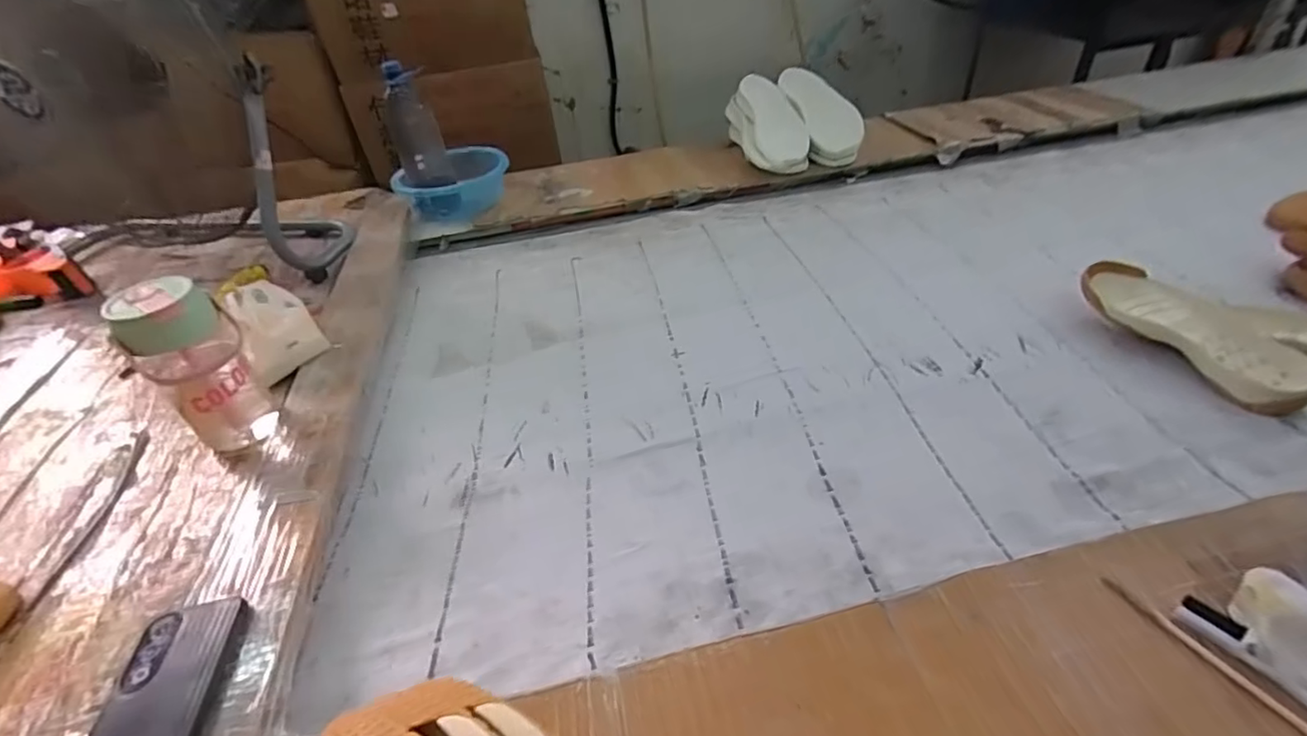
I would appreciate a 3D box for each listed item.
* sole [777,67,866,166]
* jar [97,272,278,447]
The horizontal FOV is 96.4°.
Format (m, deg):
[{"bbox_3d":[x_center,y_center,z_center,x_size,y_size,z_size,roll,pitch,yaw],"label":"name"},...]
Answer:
[{"bbox_3d":[0.351,-0.538,1.232,0.111,0.040,0.284,-23,62,10],"label":"sole"},{"bbox_3d":[-0.478,0.001,0.617,0.076,0.177,0.090,27,49,33],"label":"jar"}]

